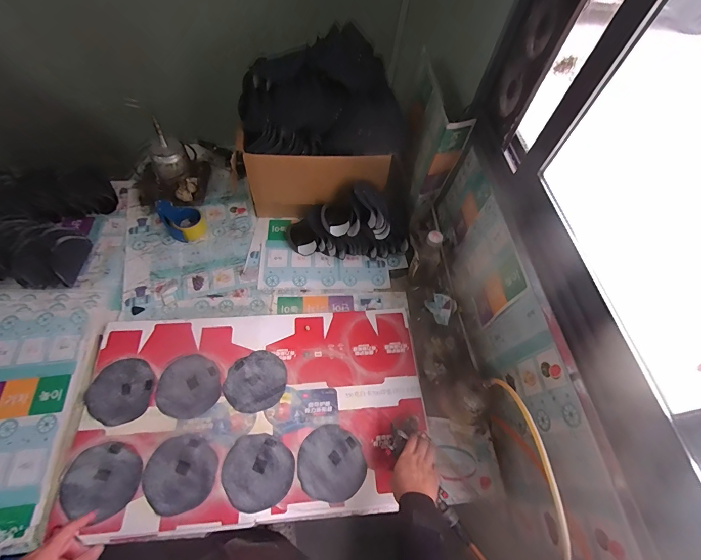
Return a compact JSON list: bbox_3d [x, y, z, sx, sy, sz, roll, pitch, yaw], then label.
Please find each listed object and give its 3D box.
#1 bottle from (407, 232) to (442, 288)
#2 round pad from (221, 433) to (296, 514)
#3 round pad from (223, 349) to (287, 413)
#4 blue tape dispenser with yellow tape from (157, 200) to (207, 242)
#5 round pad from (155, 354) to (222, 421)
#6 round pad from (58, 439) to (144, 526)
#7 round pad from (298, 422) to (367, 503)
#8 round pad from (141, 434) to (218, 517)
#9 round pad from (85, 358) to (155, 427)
[{"bbox_3d":[0.210,-0.055,0.945,0.075,0.197,0.066,22,59,10],"label":"bottle"},{"bbox_3d":[-0.201,0.414,0.740,0.143,0.010,0.148,2,58,-2],"label":"round pad"},{"bbox_3d":[-0.232,0.245,0.834,0.138,0.014,0.144,2,58,-2],"label":"round pad"},{"bbox_3d":[-0.514,-0.188,1.044,0.112,0.057,0.152,-30,64,-20],"label":"blue tape dispenser with yellow tape"},{"bbox_3d":[-0.393,0.259,0.829,0.144,0.013,0.147,2,58,-2],"label":"round pad"},{"bbox_3d":[-0.526,0.423,0.721,0.145,0.016,0.143,2,58,-2],"label":"round pad"},{"bbox_3d":[-0.043,0.402,0.747,0.142,0.014,0.147,2,58,-2],"label":"round pad"},{"bbox_3d":[-0.365,0.411,0.726,0.149,0.009,0.142,2,58,-2],"label":"round pad"},{"bbox_3d":[-0.535,0.260,0.799,0.152,0.016,0.146,2,58,-2],"label":"round pad"}]

